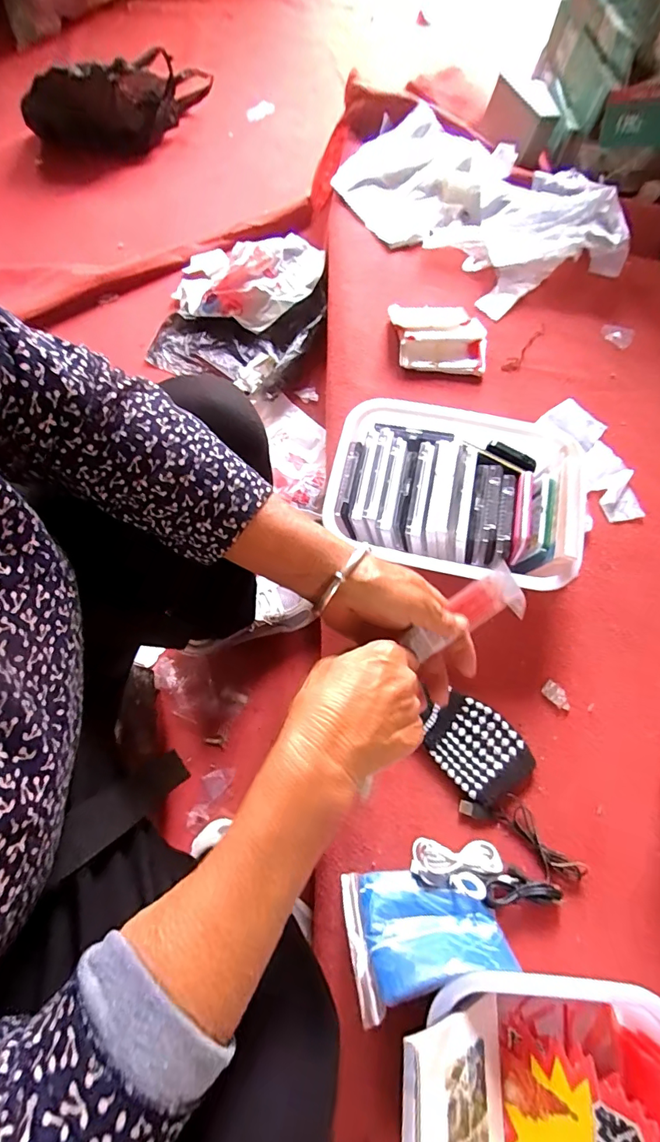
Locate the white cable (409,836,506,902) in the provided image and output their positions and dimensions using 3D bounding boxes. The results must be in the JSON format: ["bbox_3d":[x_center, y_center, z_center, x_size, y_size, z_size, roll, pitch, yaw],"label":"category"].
[{"bbox_3d":[0.127,0.295,0.454,0.089,0.027,0.043,4,70,1],"label":"white cable"}]

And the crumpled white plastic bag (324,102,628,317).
[{"bbox_3d":[0.243,-0.605,0.745,0.262,0.068,0.463,-42,76,-14],"label":"crumpled white plastic bag"}]

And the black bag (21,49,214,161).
[{"bbox_3d":[-0.484,-1.090,1.061,0.415,0.162,0.141,-27,73,-8],"label":"black bag"}]

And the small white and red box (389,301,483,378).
[{"bbox_3d":[0.159,-0.350,0.677,0.138,0.030,0.110,6,70,2],"label":"small white and red box"}]

